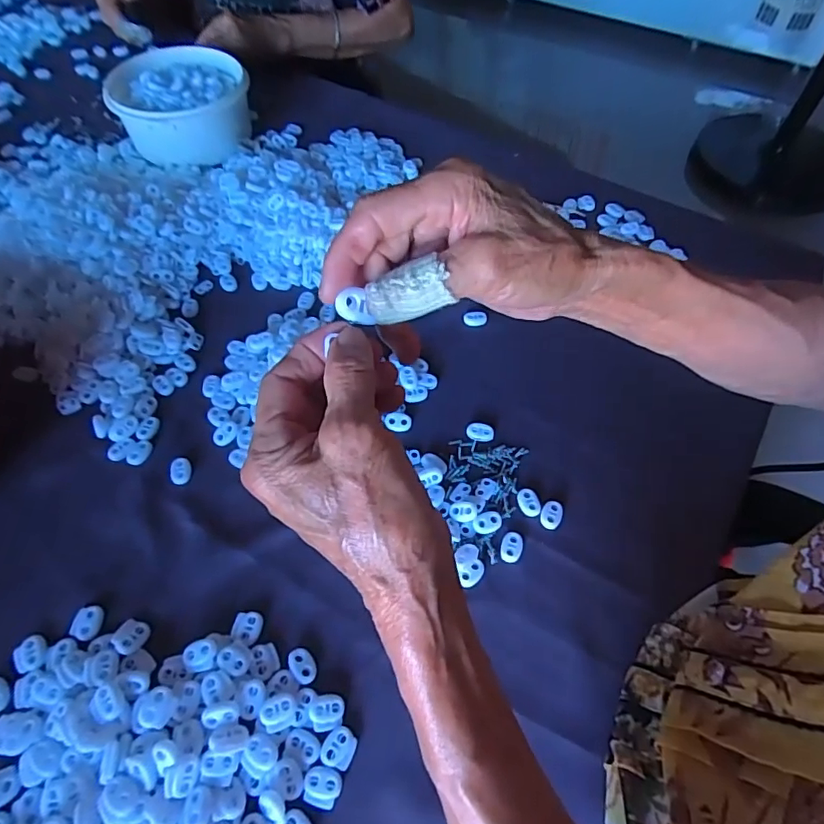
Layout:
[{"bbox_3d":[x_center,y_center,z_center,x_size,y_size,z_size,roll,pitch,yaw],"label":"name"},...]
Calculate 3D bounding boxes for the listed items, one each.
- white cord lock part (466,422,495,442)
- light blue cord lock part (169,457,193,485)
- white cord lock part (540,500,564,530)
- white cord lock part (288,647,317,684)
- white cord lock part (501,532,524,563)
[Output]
[{"bbox_3d":[0.058,0.016,0.446,0.023,0.004,0.016,4,58,0],"label":"white cord lock part"},{"bbox_3d":[-0.188,0.048,0.425,0.017,0.005,0.023,-13,59,-10],"label":"light blue cord lock part"},{"bbox_3d":[0.108,0.079,0.406,0.016,0.005,0.023,24,60,13],"label":"white cord lock part"},{"bbox_3d":[-0.072,0.166,0.343,0.015,0.004,0.023,-28,63,-18],"label":"white cord lock part"},{"bbox_3d":[0.075,0.100,0.391,0.015,0.004,0.023,17,59,9],"label":"white cord lock part"}]

